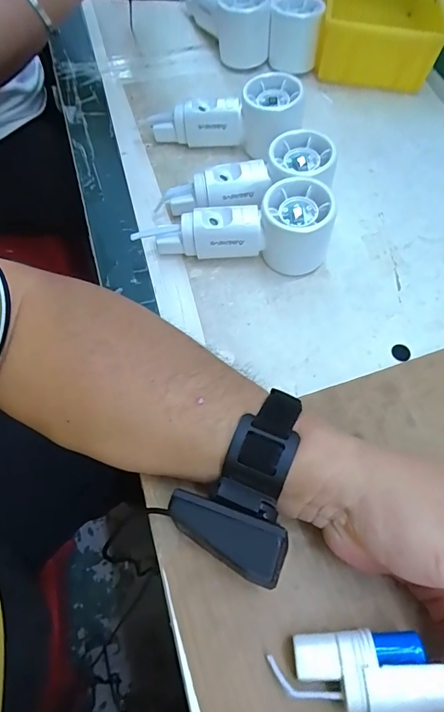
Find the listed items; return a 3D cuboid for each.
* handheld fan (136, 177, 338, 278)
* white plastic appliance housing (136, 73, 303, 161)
[{"bbox_3d":[0.010,-0.098,0.344,0.155,0.060,0.056,-7,64,-7],"label":"handheld fan"},{"bbox_3d":[0.002,-0.233,0.415,0.154,0.057,0.047,-3,63,12],"label":"white plastic appliance housing"}]

